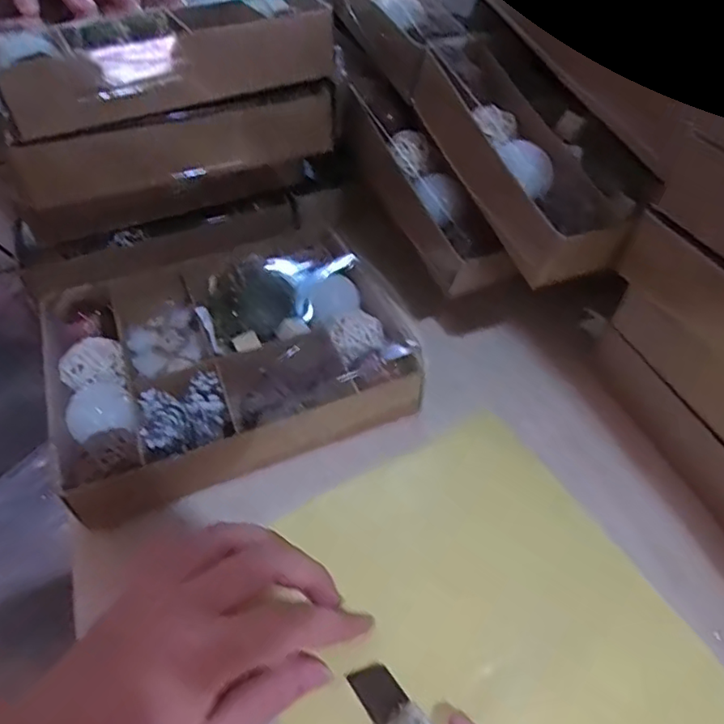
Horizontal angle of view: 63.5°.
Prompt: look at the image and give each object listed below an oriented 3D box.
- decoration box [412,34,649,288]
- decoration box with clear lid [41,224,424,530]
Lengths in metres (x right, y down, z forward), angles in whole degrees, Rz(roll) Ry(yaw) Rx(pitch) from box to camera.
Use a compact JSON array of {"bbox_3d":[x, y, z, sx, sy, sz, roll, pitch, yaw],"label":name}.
[{"bbox_3d":[0.087,-0.123,0.345,0.064,0.052,0.175,-20,67,-16],"label":"decoration box"},{"bbox_3d":[-0.088,-0.016,0.386,0.226,0.045,0.197,-18,49,-13],"label":"decoration box with clear lid"}]

